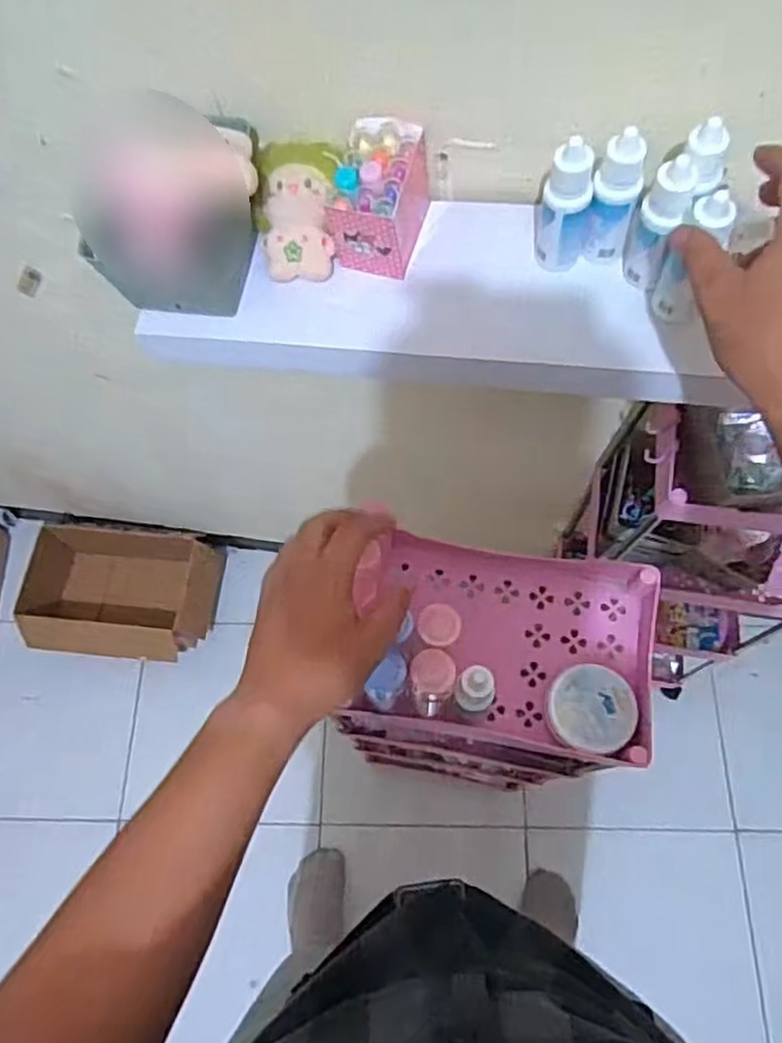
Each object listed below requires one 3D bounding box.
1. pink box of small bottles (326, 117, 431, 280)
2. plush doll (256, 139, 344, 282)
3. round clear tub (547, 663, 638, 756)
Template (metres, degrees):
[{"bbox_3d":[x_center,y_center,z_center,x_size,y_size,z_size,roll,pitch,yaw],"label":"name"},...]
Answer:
[{"bbox_3d":[-0.008,-0.256,0.562,0.060,0.076,0.097,15,69,8],"label":"pink box of small bottles"},{"bbox_3d":[-0.073,-0.253,0.574,0.065,0.060,0.093,6,68,4],"label":"plush doll"},{"bbox_3d":[0.179,0.171,0.643,0.077,0.040,0.073,-1,68,2],"label":"round clear tub"}]

